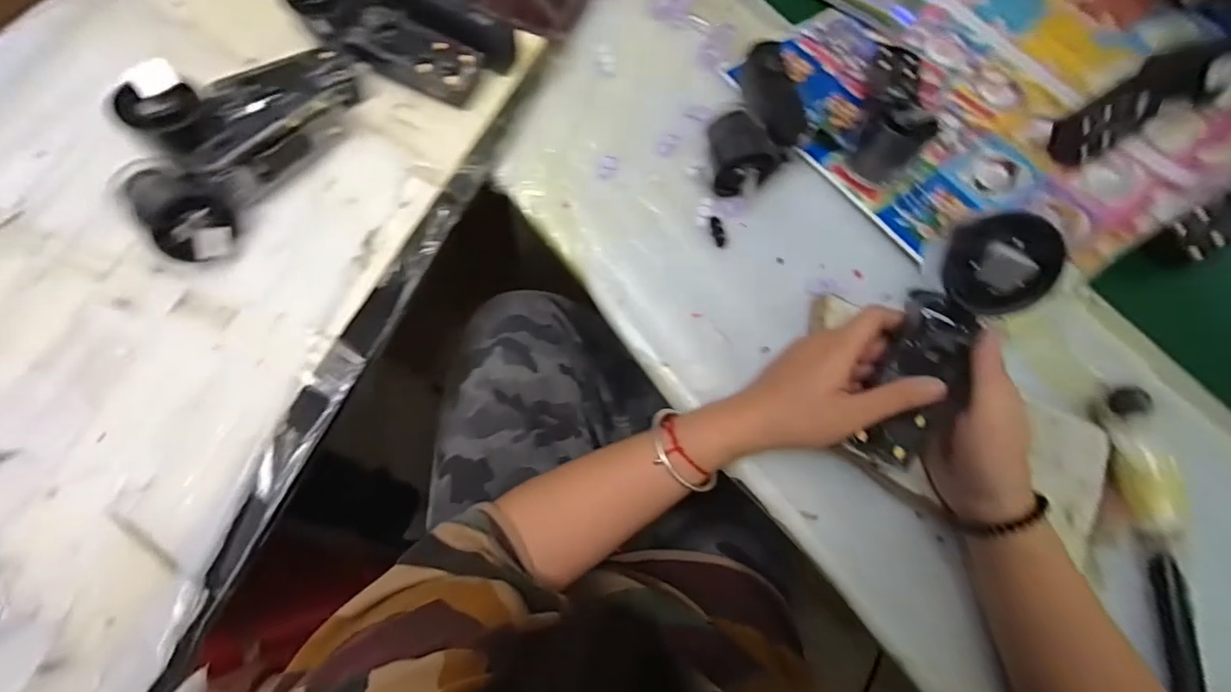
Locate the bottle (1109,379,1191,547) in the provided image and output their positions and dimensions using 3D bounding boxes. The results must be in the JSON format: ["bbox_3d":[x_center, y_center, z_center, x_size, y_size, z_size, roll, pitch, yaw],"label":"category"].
[{"bbox_3d":[0.360,0.081,0.356,0.025,0.031,0.105,-1,78,-3],"label":"bottle"}]

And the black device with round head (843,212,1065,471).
[{"bbox_3d":[0.201,0.001,0.321,0.051,0.160,0.042,17,26,6],"label":"black device with round head"}]

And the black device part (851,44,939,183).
[{"bbox_3d":[0.247,-0.222,0.462,0.048,0.062,0.160,21,69,4],"label":"black device part"}]

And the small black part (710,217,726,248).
[{"bbox_3d":[0.085,-0.095,0.437,0.010,0.005,0.028,-6,70,-6],"label":"small black part"}]

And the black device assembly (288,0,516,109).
[{"bbox_3d":[-0.173,-0.283,0.448,0.166,0.044,0.115,28,70,6],"label":"black device assembly"}]

